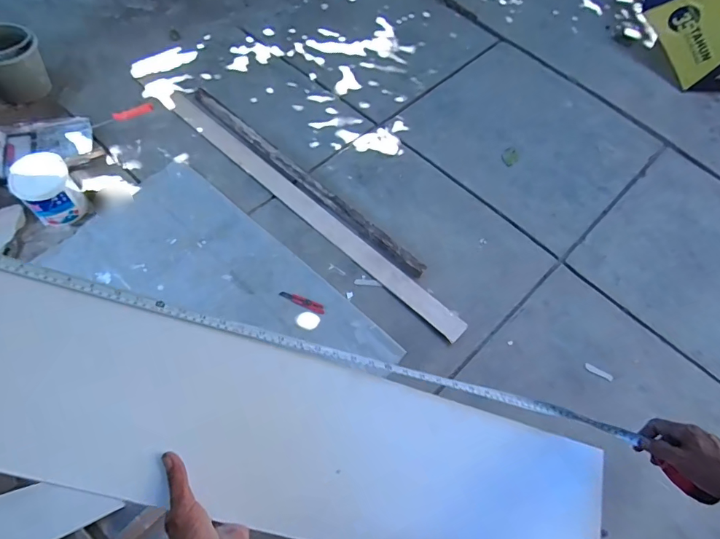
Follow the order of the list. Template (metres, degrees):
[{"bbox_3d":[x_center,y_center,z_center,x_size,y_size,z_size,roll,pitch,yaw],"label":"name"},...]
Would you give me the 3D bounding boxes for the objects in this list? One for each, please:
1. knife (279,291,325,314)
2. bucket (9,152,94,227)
[{"bbox_3d":[-0.206,0.115,1.471,0.169,0.025,0.034,23,63,4],"label":"knife"},{"bbox_3d":[-1.139,-0.293,1.520,0.178,0.208,0.196,38,68,14],"label":"bucket"}]

